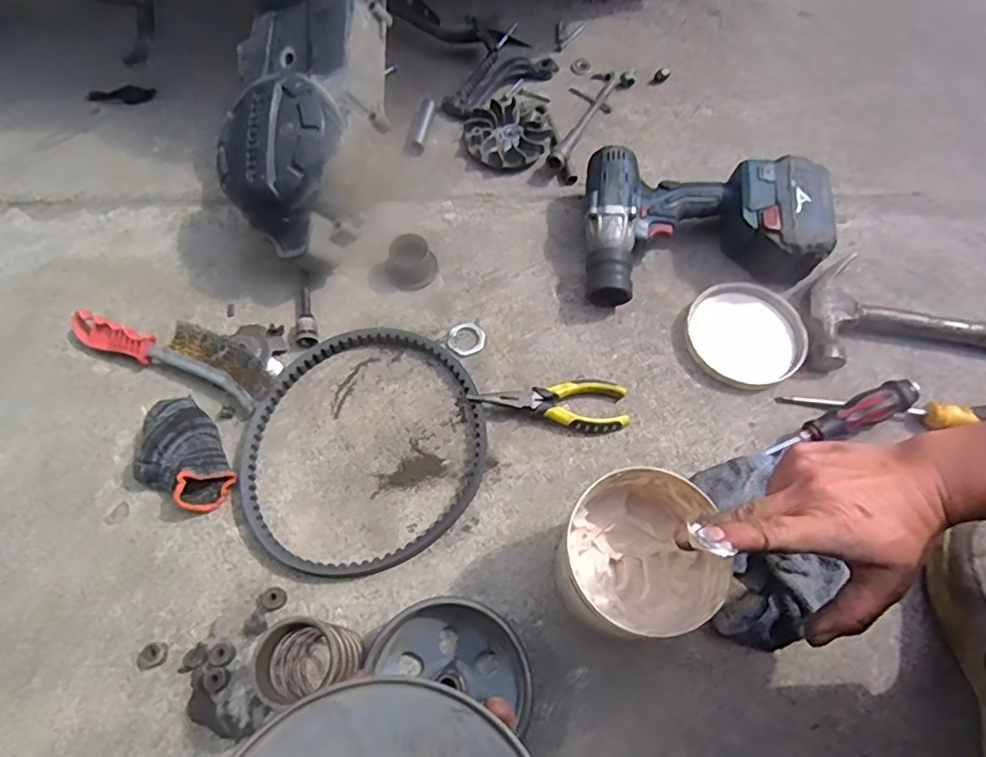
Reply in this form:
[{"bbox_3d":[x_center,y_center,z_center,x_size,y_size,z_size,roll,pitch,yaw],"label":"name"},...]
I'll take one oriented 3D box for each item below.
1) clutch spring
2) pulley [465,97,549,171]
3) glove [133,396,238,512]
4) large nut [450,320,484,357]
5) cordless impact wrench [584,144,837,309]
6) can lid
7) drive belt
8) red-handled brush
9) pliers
[{"bbox_3d":[-0.136,0.215,0.452,0.055,0.115,0.056,-34,70,-15],"label":"clutch spring"},{"bbox_3d":[0.018,-0.309,0.751,0.104,0.024,0.101,0,65,-1],"label":"pulley"},{"bbox_3d":[-0.296,0.076,0.558,0.078,0.037,0.109,-29,69,-14],"label":"glove"},{"bbox_3d":[-0.028,-0.044,0.640,0.039,0.005,0.039,0,65,-1],"label":"large nut"},{"bbox_3d":[0.227,-0.163,0.648,0.249,0.086,0.166,4,65,1],"label":"cordless impact wrench"},{"bbox_3d":[0.269,-0.049,0.635,0.118,0.023,0.126,0,65,-1],"label":"can lid"},{"bbox_3d":[-0.125,0.063,0.577,0.230,0.021,0.248,0,65,-1],"label":"drive belt"},{"bbox_3d":[-0.331,-0.031,0.608,0.227,0.044,0.059,21,67,9],"label":"red-handled brush"},{"bbox_3d":[0.058,0.025,0.597,0.154,0.023,0.055,4,65,1],"label":"pliers"}]

